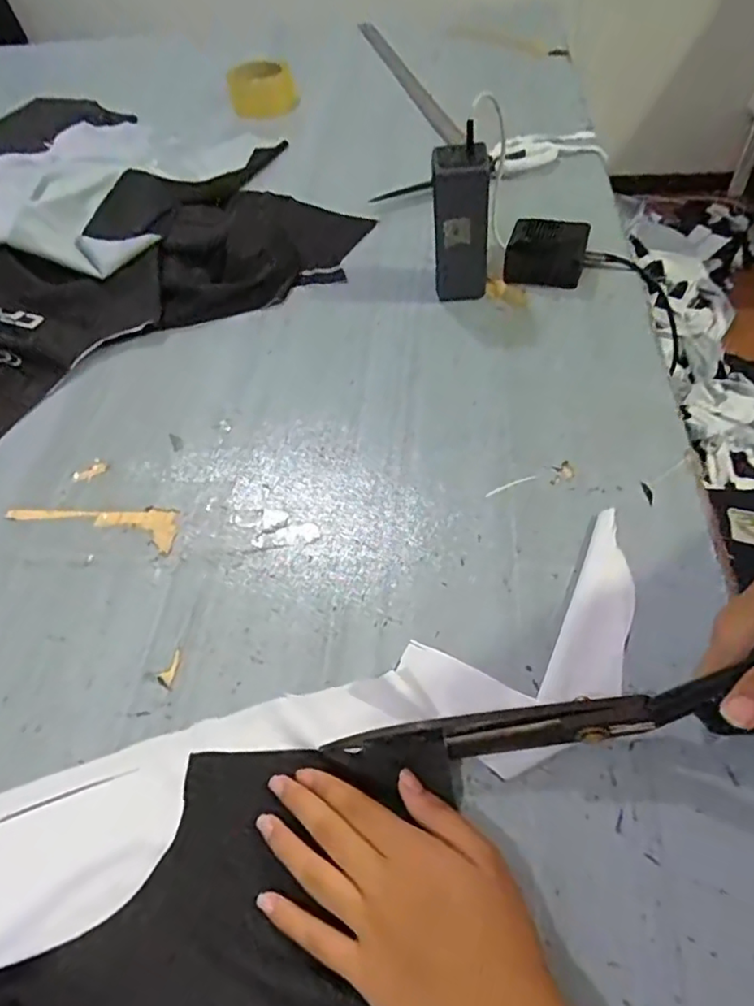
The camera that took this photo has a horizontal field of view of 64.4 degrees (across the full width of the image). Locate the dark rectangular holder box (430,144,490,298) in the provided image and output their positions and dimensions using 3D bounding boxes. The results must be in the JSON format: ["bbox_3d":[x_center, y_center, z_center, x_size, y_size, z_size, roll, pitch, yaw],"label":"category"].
[{"bbox_3d":[0.081,-0.259,0.571,0.052,0.137,0.049,4,53,9],"label":"dark rectangular holder box"}]

